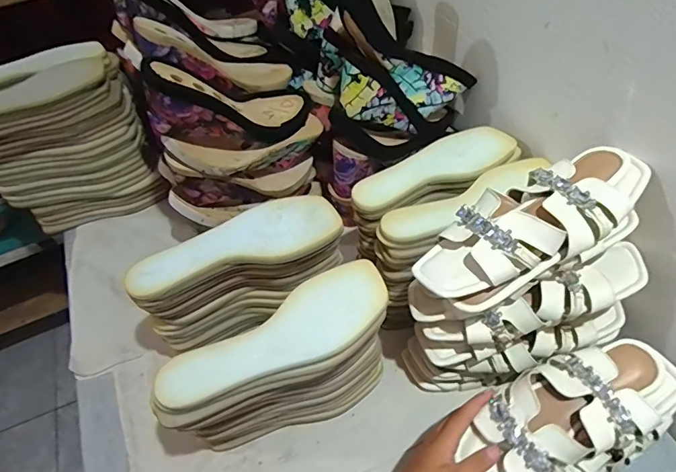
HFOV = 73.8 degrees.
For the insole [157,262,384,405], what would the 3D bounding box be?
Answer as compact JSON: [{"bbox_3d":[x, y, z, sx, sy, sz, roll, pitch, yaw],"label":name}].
[{"bbox_3d":[-0.056,0.099,0.441,0.234,0.014,0.079,-27,54,-16],"label":"insole"}]

